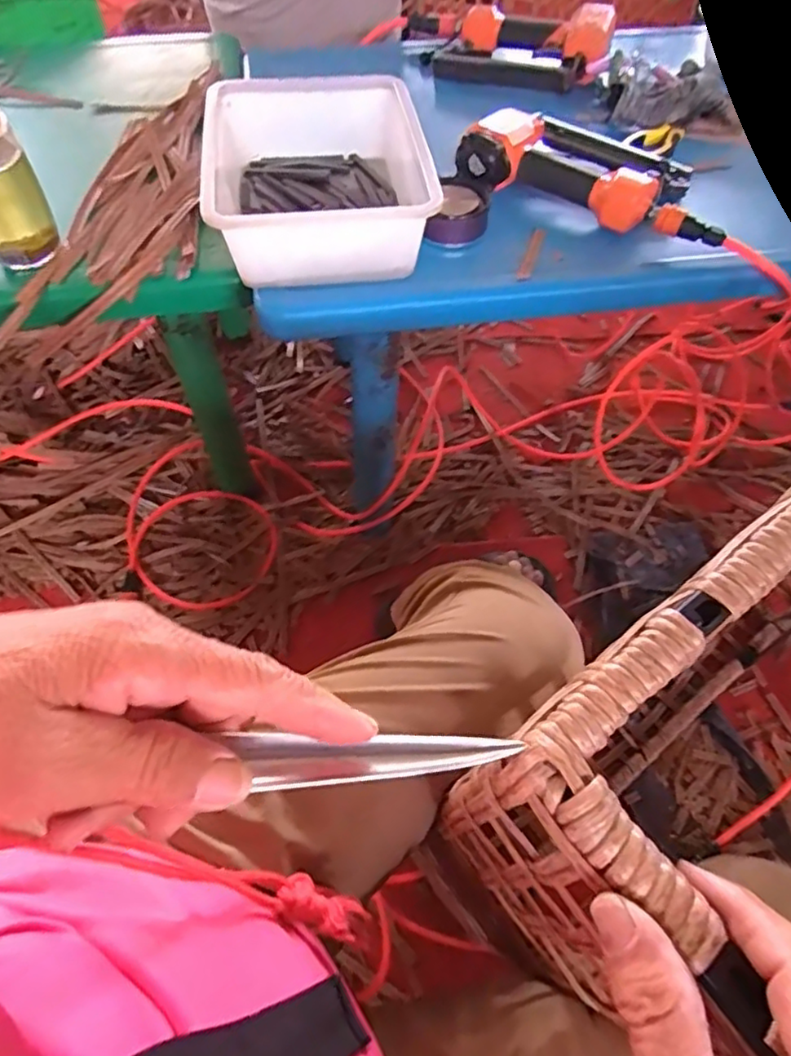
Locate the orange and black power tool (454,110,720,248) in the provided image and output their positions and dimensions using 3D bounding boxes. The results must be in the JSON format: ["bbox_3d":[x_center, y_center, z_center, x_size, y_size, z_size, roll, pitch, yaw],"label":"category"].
[{"bbox_3d":[0.218,-0.389,0.667,0.280,0.051,0.169,20,59,12],"label":"orange and black power tool"}]

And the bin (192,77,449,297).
[{"bbox_3d":[-0.077,-0.354,0.639,0.214,0.092,0.275,-8,57,-5],"label":"bin"}]

